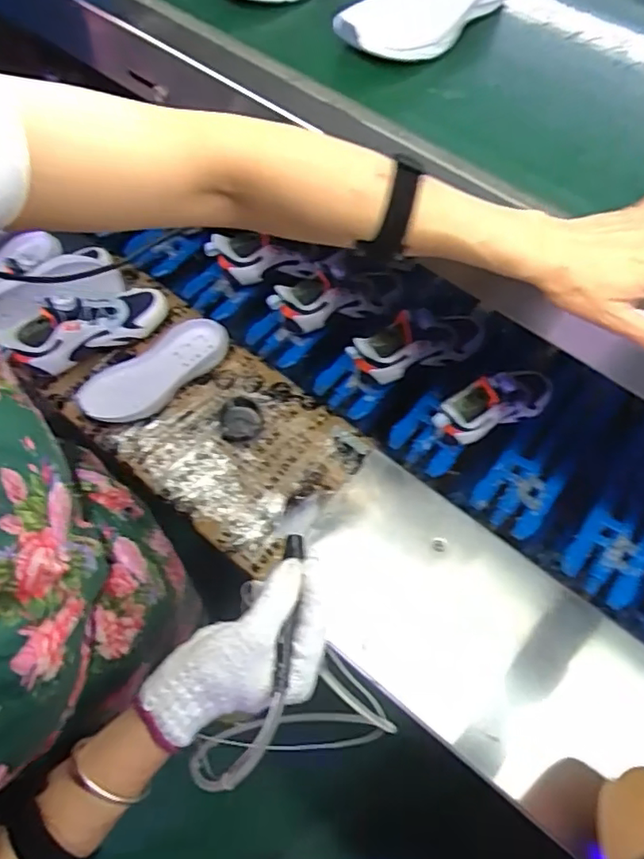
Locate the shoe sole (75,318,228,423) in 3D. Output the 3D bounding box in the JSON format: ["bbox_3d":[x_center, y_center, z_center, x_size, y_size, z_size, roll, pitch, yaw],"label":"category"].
[{"bbox_3d":[-0.234,-0.082,0.820,0.217,0.025,0.096,-34,67,-15],"label":"shoe sole"}]

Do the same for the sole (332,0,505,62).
[{"bbox_3d":[0.103,-0.416,0.564,0.095,0.038,0.201,39,70,19],"label":"sole"}]

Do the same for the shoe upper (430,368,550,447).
[{"bbox_3d":[0.239,-0.039,0.796,0.194,0.099,0.065,-17,63,-26],"label":"shoe upper"}]

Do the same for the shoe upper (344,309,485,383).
[{"bbox_3d":[0.135,-0.127,0.834,0.212,0.111,0.077,-15,63,-23],"label":"shoe upper"}]

